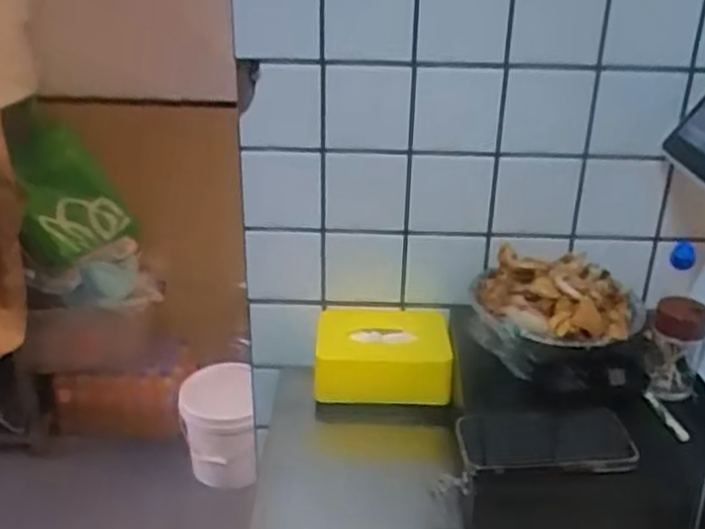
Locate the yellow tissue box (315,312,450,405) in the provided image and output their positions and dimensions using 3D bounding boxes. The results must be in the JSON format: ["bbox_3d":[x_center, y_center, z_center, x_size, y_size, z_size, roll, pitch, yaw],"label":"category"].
[{"bbox_3d":[0.036,0.111,0.924,0.159,0.068,0.128,2,26,2],"label":"yellow tissue box"}]

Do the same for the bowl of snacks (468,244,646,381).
[{"bbox_3d":[0.219,0.052,0.811,0.171,0.084,0.147,4,26,7],"label":"bowl of snacks"}]

